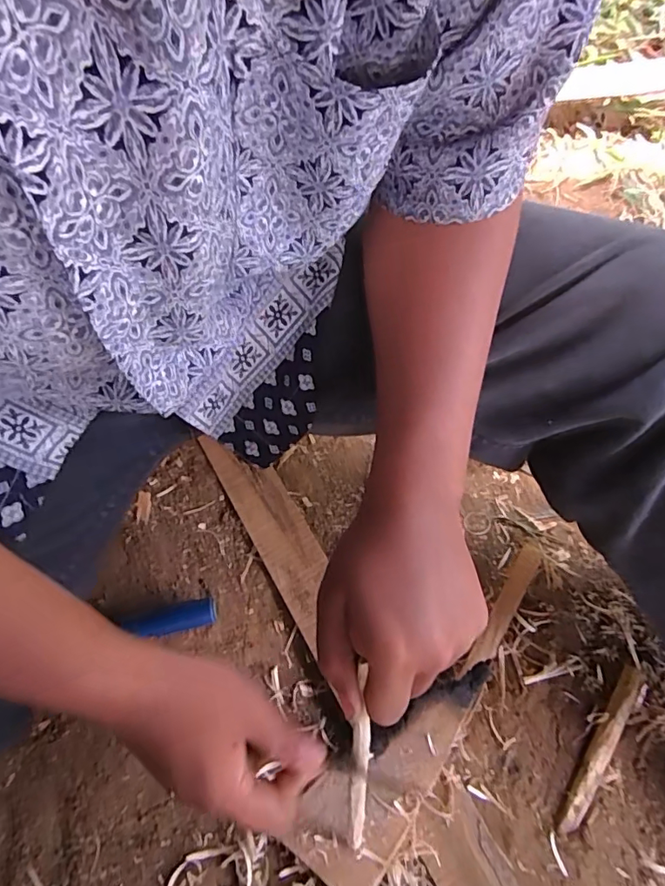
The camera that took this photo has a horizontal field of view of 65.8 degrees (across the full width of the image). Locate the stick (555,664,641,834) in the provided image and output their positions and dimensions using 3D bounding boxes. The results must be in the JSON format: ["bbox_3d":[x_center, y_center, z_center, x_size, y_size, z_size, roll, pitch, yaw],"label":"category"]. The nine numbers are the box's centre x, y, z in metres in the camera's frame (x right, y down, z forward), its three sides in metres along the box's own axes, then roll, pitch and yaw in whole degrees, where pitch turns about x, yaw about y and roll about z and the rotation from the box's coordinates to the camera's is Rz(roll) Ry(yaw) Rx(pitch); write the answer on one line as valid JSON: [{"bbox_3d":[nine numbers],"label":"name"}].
[{"bbox_3d":[0.240,0.269,0.457,0.019,0.016,0.154,33,62,17],"label":"stick"}]

